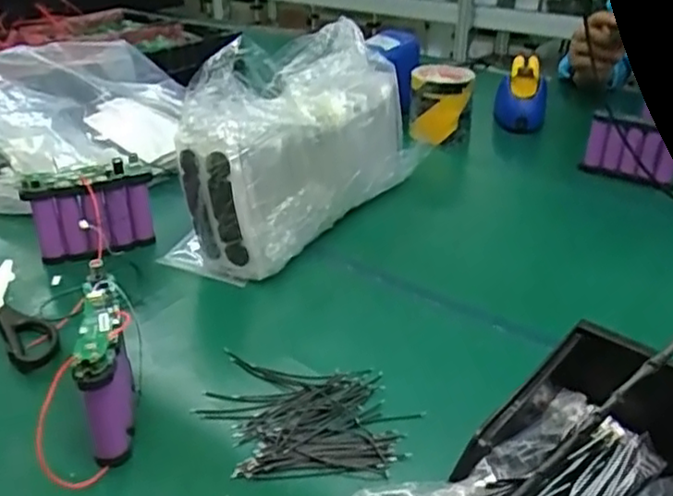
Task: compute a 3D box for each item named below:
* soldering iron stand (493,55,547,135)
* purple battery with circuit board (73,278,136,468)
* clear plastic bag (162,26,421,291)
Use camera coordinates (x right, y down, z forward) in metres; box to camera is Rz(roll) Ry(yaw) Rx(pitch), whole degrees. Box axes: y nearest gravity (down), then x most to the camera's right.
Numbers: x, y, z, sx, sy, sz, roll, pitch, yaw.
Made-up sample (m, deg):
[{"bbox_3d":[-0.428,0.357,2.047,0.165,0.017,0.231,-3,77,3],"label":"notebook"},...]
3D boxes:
[{"bbox_3d":[0.282,-0.226,1.023,0.076,0.105,0.084,6,29,11],"label":"soldering iron stand"},{"bbox_3d":[-0.154,0.083,0.450,0.030,0.089,0.088,-9,30,-16],"label":"purple battery with circuit board"},{"bbox_3d":[-0.030,-0.113,0.717,0.106,0.202,0.307,18,33,27],"label":"clear plastic bag"}]

